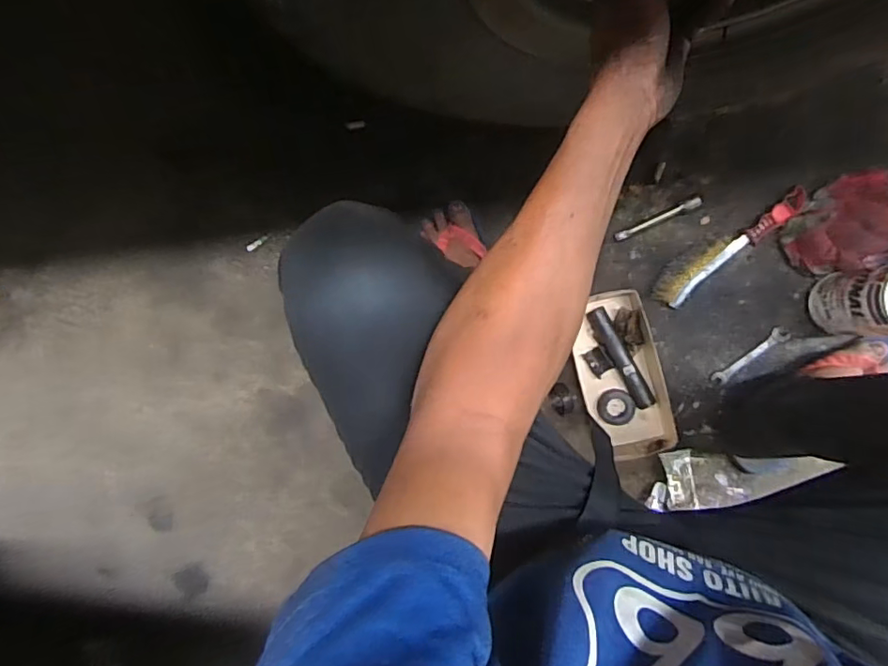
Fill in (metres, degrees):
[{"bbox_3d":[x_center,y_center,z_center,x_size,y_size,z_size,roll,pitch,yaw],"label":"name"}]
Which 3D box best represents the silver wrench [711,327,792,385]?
[{"bbox_3d":[0.436,0.033,0.770,0.120,0.008,0.022,-36,85,7],"label":"silver wrench"}]

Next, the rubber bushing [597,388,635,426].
[{"bbox_3d":[0.253,0.108,0.796,0.051,0.009,0.053,0,91,9],"label":"rubber bushing"}]

